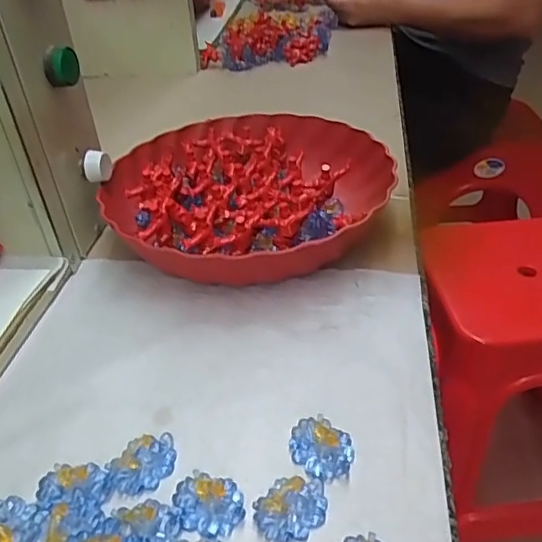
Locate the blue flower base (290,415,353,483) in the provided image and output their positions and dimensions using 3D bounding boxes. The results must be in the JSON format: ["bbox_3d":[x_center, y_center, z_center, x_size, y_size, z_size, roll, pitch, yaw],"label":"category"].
[{"bbox_3d":[0.027,0.094,0.302,0.035,0.006,0.030,24,44,31],"label":"blue flower base"}]

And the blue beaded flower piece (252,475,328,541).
[{"bbox_3d":[0.010,0.116,0.279,0.038,0.004,0.030,-27,43,-29],"label":"blue beaded flower piece"}]

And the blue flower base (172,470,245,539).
[{"bbox_3d":[-0.031,0.115,0.282,0.036,0.006,0.029,9,38,16],"label":"blue flower base"}]

